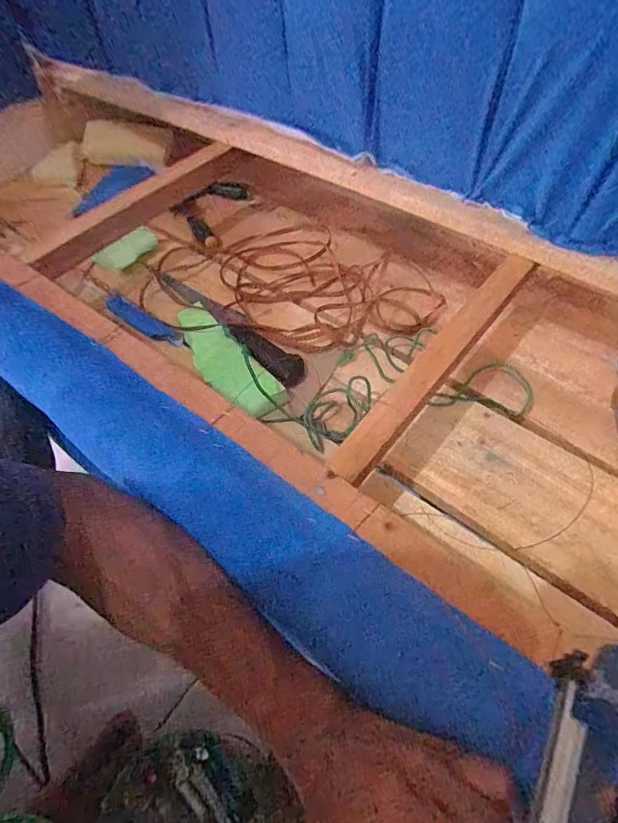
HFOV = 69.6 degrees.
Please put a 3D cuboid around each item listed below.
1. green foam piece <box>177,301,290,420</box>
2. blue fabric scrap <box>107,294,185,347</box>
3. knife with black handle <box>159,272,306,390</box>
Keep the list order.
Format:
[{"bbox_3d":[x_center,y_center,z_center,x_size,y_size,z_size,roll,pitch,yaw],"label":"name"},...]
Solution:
[{"bbox_3d":[-0.118,-0.073,0.582,0.068,0.053,0.212,-34,60,-20],"label":"green foam piece"},{"bbox_3d":[-0.244,-0.134,0.650,0.142,0.023,0.036,30,61,21],"label":"blue fabric scrap"},{"bbox_3d":[-0.116,-0.138,0.645,0.053,0.029,0.315,-36,61,-21],"label":"knife with black handle"}]

